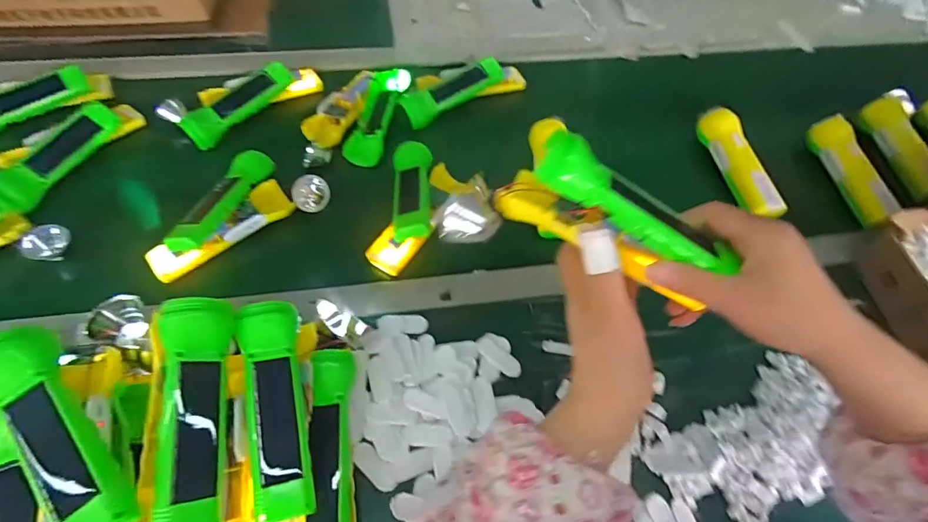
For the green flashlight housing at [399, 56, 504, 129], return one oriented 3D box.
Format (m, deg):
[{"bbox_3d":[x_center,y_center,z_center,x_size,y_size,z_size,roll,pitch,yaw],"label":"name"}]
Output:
[{"bbox_3d":[-0.016,-0.252,0.677,0.160,0.037,0.041,-32,63,-22],"label":"green flashlight housing"}]

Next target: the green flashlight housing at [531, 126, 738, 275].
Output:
[{"bbox_3d":[0.114,-0.038,0.305,0.141,0.021,0.039,31,57,-9],"label":"green flashlight housing"}]

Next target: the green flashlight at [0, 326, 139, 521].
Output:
[{"bbox_3d":[-0.270,0.117,0.309,0.052,0.046,0.168,-39,66,-25],"label":"green flashlight"}]

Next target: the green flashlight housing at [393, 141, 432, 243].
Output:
[{"bbox_3d":[-0.063,-0.087,0.568,0.046,0.035,0.148,-3,56,-5],"label":"green flashlight housing"}]

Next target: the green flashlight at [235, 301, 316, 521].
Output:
[{"bbox_3d":[-0.147,0.113,0.362,0.045,0.029,0.161,-4,68,-28],"label":"green flashlight"}]

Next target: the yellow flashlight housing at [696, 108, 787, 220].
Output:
[{"bbox_3d":[0.371,-0.136,0.628,0.045,0.046,0.181,-5,56,-6],"label":"yellow flashlight housing"}]

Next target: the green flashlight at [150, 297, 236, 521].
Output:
[{"bbox_3d":[-0.193,0.107,0.327,0.038,0.033,0.162,-4,72,-8],"label":"green flashlight"}]

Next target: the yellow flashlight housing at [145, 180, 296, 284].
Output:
[{"bbox_3d":[-0.280,-0.037,0.532,0.162,0.031,0.046,-34,64,-23],"label":"yellow flashlight housing"}]

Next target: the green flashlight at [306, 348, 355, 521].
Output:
[{"bbox_3d":[-0.113,0.157,0.386,0.042,0.033,0.157,4,68,-11],"label":"green flashlight"}]

